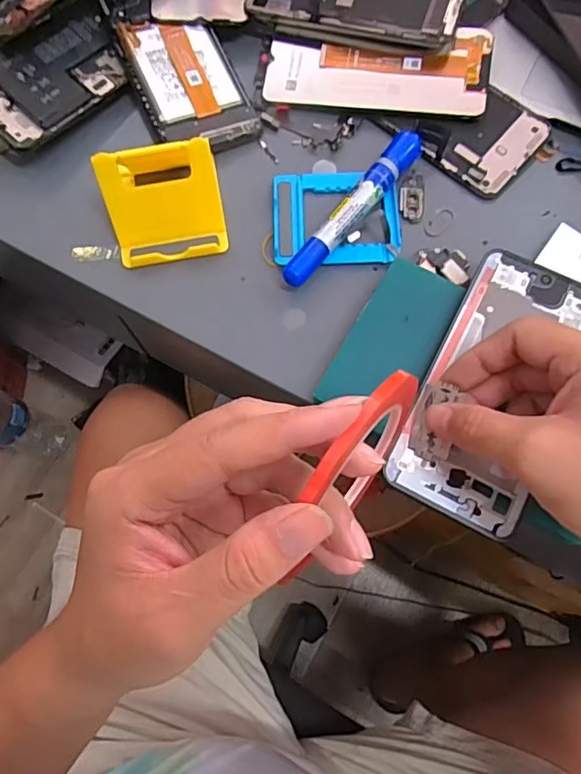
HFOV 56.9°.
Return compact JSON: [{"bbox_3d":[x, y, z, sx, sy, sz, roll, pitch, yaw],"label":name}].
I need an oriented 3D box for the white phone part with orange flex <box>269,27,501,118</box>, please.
[{"bbox_3d":[0.062,-0.226,0.385,0.155,0.006,0.063,6,81,7],"label":"white phone part with orange flex"}]

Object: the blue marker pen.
[{"bbox_3d":[0.043,-0.116,0.353,0.018,0.019,0.135,36,76,11],"label":"blue marker pen"}]

